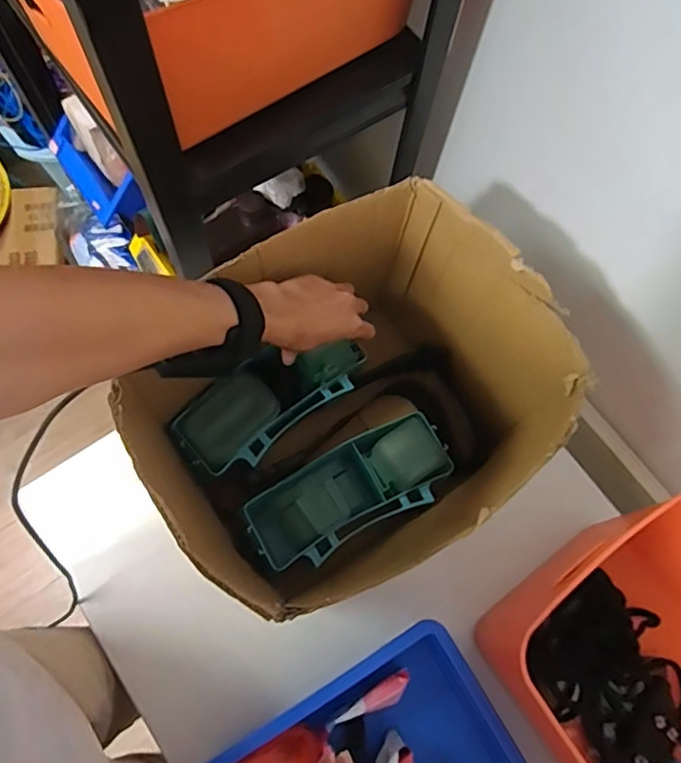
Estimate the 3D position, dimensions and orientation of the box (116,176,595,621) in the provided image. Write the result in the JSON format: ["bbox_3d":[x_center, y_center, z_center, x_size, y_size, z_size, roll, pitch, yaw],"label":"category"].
[{"bbox_3d":[0.014,0.038,0.588,0.401,0.262,0.298,-28,73,-12],"label":"box"}]

